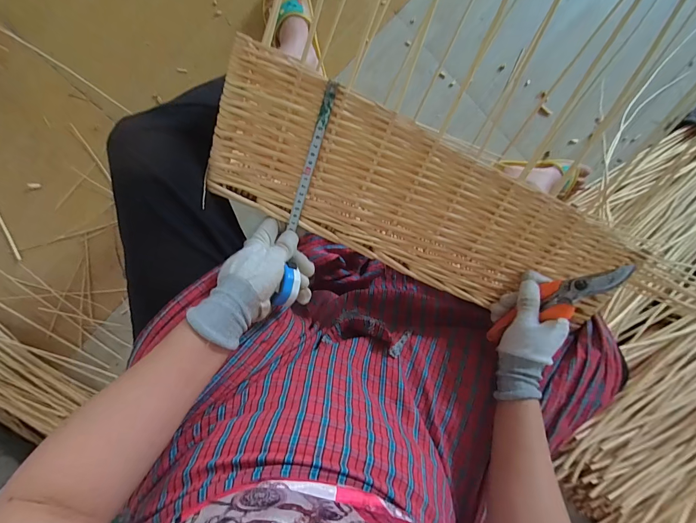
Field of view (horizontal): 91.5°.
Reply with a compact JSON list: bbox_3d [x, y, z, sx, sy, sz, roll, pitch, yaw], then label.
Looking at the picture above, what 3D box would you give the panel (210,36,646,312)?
[{"bbox_3d":[0.098,-0.063,0.432,0.522,0.013,0.173,22,115,-10],"label":"panel"}]

